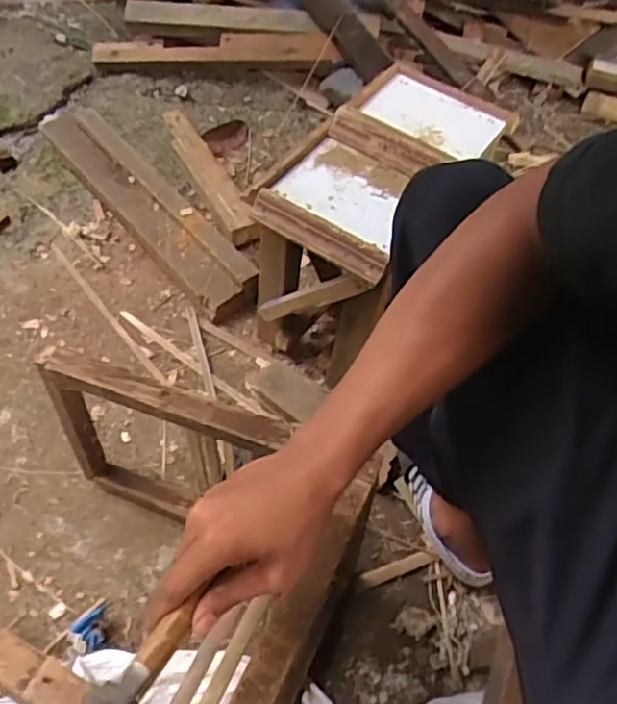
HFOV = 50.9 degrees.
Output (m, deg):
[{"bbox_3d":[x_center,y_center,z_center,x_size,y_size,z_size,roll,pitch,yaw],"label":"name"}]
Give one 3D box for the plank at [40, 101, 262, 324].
[{"bbox_3d":[-0.291,-0.267,1.146,0.111,0.054,0.565,-35,66,-21],"label":"plank"}]

